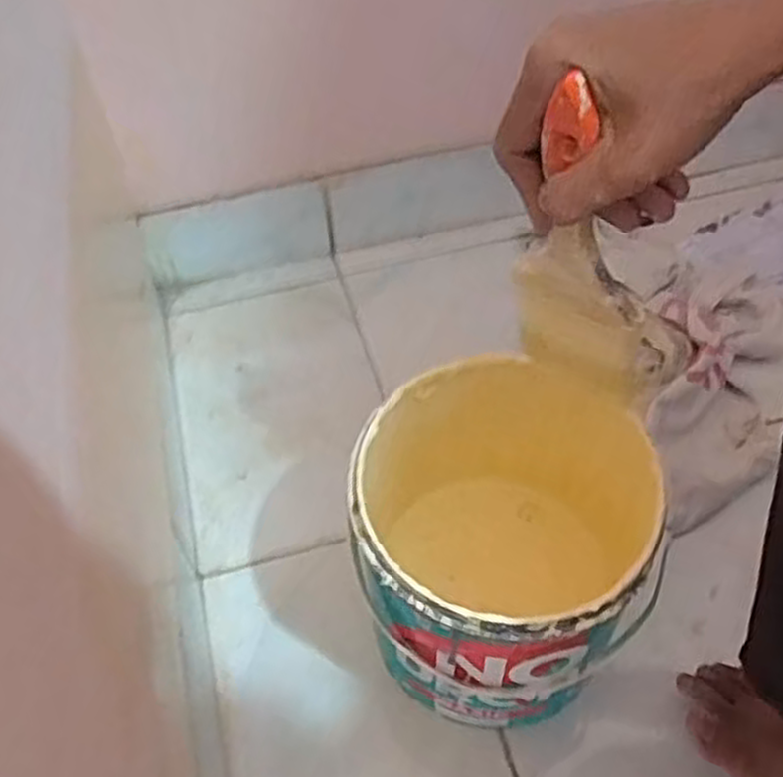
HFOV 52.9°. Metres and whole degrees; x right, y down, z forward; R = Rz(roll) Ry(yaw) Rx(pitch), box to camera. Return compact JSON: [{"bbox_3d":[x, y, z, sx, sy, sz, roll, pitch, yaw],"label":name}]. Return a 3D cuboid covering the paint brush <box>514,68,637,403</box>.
[{"bbox_3d":[0.089,-0.058,0.381,0.067,0.204,0.009,27,68,26],"label":"paint brush"}]

